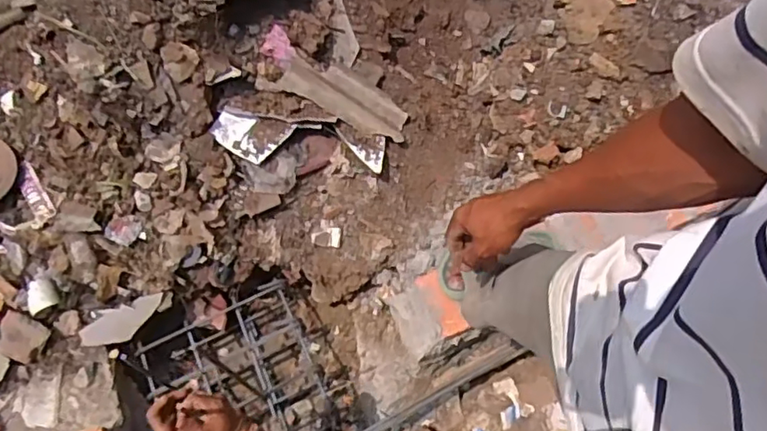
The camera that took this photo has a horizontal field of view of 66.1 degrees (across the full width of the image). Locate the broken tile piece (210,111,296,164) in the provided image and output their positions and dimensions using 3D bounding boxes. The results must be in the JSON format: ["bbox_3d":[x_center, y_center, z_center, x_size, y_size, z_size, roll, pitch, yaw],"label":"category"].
[{"bbox_3d":[-0.316,-0.185,1.417,0.180,0.011,0.102,9,94,-11],"label":"broken tile piece"}]

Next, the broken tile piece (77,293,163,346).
[{"bbox_3d":[-0.618,0.256,1.402,0.189,0.011,0.090,-19,104,-23],"label":"broken tile piece"}]

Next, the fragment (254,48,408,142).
[{"bbox_3d":[-0.110,-0.297,1.448,0.362,0.034,0.117,21,82,-18],"label":"fragment"}]

